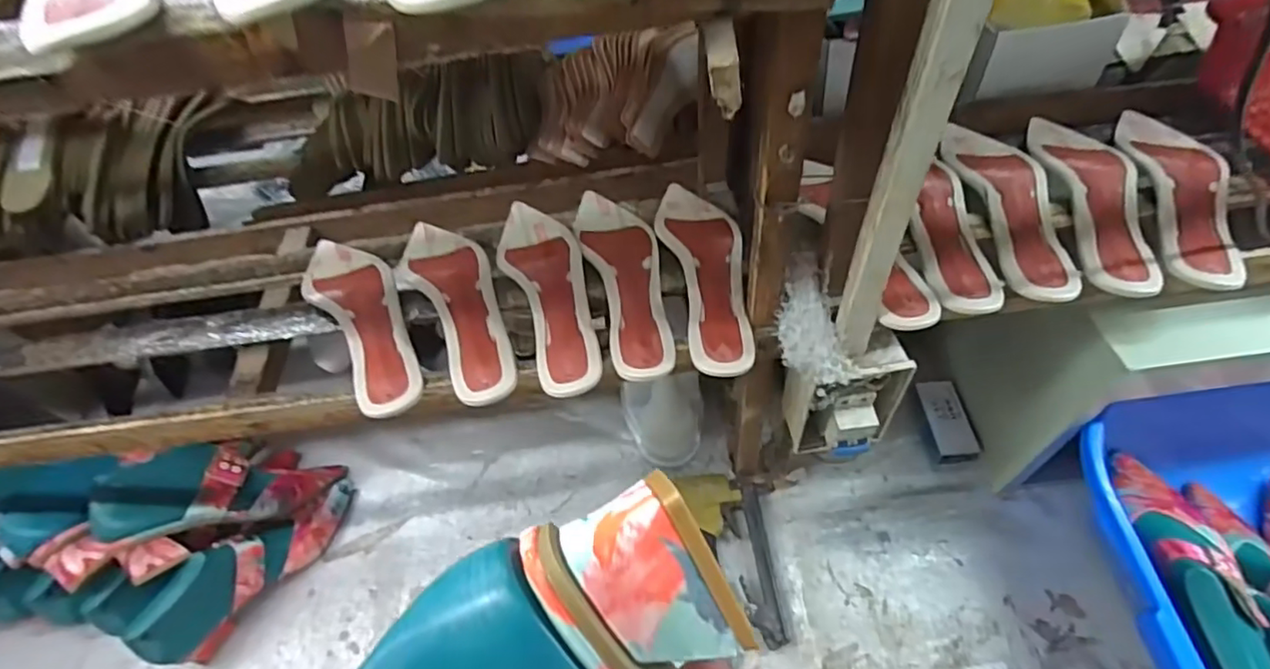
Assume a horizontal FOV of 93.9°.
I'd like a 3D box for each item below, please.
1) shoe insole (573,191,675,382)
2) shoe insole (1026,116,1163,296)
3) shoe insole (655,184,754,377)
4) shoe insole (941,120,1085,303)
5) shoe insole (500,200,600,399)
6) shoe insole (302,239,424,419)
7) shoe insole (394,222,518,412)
[{"bbox_3d":[-0.010,-0.060,0.568,0.068,0.015,0.243,-12,54,-4],"label":"shoe insole"},{"bbox_3d":[0.416,-0.129,0.534,0.074,0.016,0.233,4,55,8],"label":"shoe insole"},{"bbox_3d":[0.068,-0.067,0.563,0.071,0.020,0.237,-10,54,-2],"label":"shoe insole"},{"bbox_3d":[0.342,-0.125,0.541,0.072,0.020,0.227,-4,54,2],"label":"shoe insole"},{"bbox_3d":[-0.084,-0.048,0.557,0.068,0.022,0.238,-17,55,-7],"label":"shoe insole"},{"bbox_3d":[-0.254,-0.023,0.553,0.071,0.016,0.238,-32,58,-17],"label":"shoe insole"},{"bbox_3d":[-0.168,-0.034,0.555,0.072,0.021,0.235,-25,56,-12],"label":"shoe insole"}]

